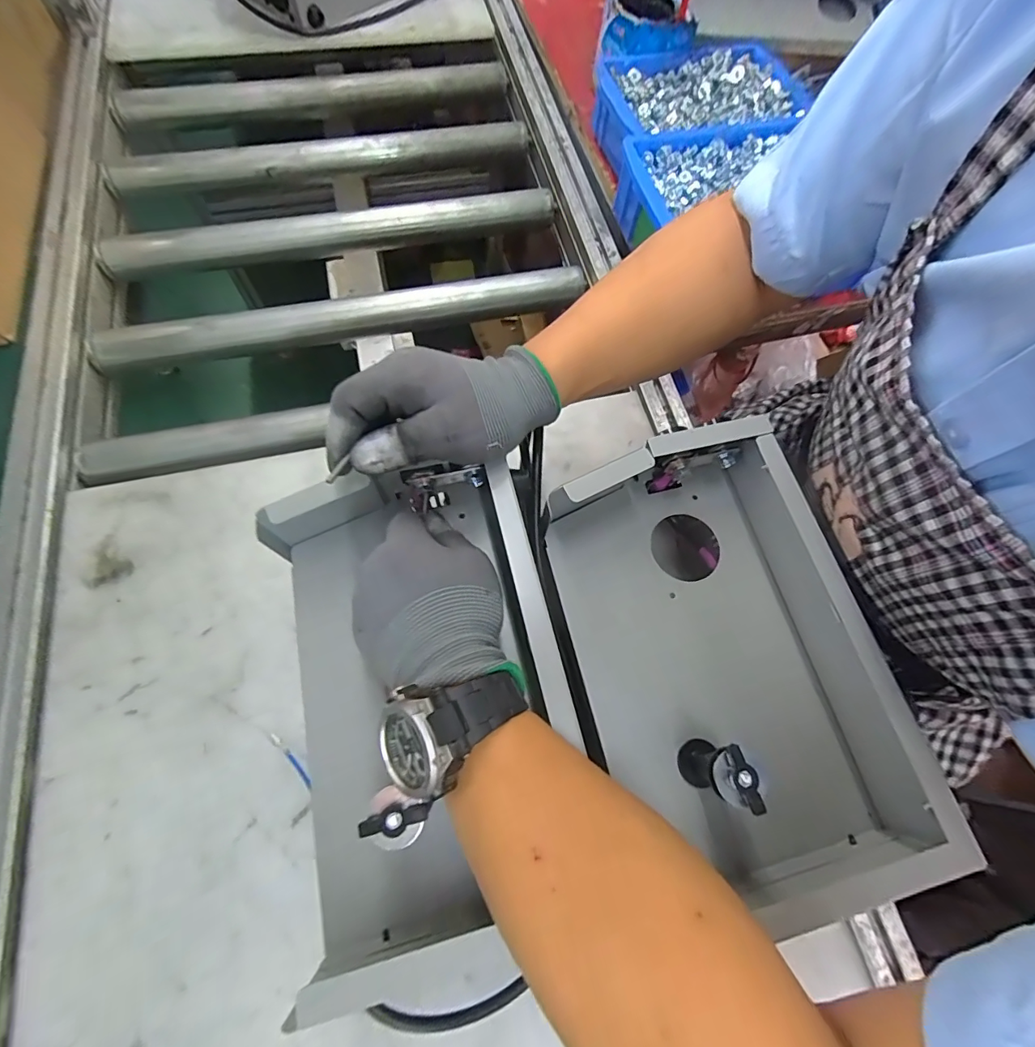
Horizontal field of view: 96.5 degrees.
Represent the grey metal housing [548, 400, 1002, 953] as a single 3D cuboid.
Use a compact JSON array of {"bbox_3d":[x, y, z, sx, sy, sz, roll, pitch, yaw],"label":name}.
[{"bbox_3d":[0.145,0.080,0.306,0.181,0.078,0.276,-15,71,-9],"label":"grey metal housing"}]

